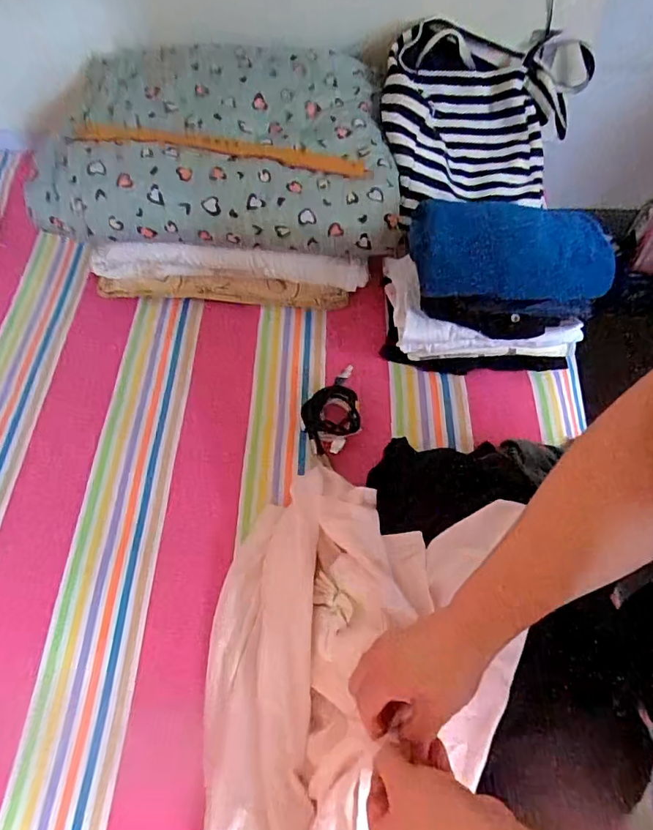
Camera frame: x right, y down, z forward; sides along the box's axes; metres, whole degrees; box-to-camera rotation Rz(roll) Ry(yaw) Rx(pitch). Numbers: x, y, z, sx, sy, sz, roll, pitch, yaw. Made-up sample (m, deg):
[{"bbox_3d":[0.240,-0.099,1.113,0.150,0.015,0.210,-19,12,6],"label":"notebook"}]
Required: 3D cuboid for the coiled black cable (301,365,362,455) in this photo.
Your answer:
[{"bbox_3d":[0.006,-0.003,0.723,0.082,0.034,0.129,-2,60,-1],"label":"coiled black cable"}]

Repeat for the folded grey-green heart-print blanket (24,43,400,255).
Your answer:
[{"bbox_3d":[-0.147,-0.404,0.742,0.508,0.138,0.306,1,60,1],"label":"folded grey-green heart-print blanket"}]

